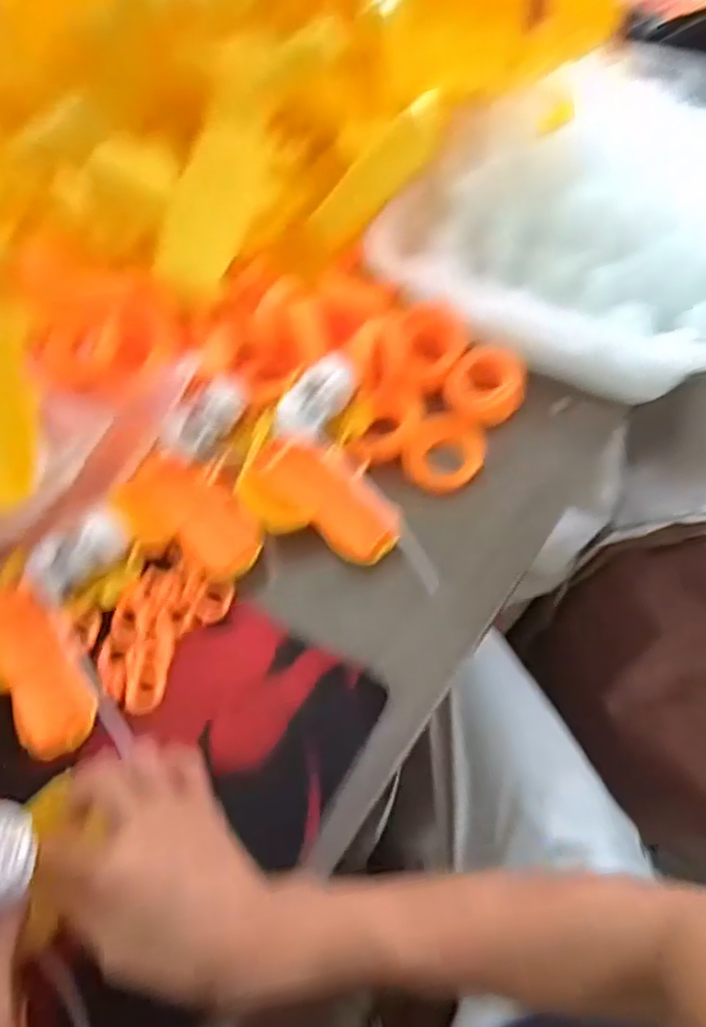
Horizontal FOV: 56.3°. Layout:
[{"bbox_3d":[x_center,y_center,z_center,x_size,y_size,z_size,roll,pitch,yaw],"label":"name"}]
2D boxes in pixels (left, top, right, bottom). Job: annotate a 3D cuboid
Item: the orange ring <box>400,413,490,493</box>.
[{"bbox_3d":[0.071,-0.048,0.508,0.059,0.012,0.065,38,80,11],"label":"orange ring"}]

